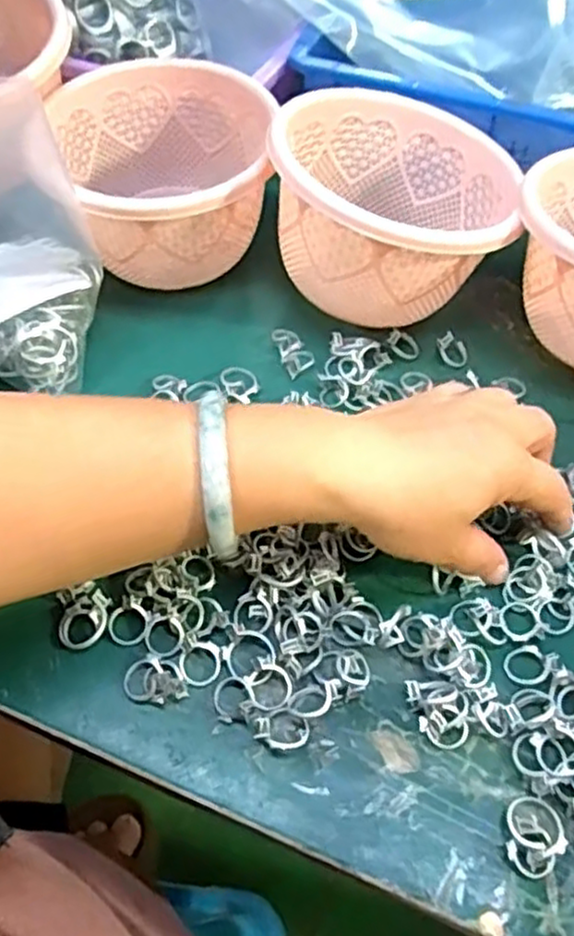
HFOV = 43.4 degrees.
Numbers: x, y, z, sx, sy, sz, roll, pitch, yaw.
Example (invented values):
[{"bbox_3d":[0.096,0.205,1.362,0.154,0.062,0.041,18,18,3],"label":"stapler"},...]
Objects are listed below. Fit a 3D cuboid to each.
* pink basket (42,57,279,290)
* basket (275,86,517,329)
[{"bbox_3d":[-0.069,-0.180,0.457,0.127,0.080,0.147,-17,57,-12],"label":"pink basket"},{"bbox_3d":[0.064,-0.158,0.430,0.135,0.083,0.138,1,58,-1],"label":"basket"}]

